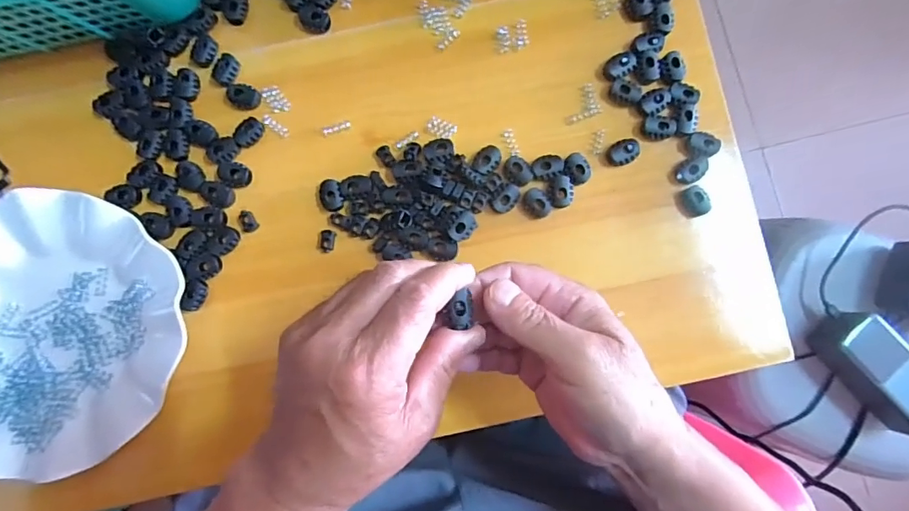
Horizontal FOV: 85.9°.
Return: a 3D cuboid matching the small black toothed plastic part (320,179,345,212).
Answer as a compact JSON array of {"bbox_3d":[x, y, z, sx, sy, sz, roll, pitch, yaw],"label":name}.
[{"bbox_3d":[-0.087,-0.042,0.344,0.016,0.006,0.022,-17,84,-1],"label":"small black toothed plastic part"}]

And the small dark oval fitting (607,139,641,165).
[{"bbox_3d":[0.121,-0.074,0.347,0.022,0.010,0.017,-29,85,-3],"label":"small dark oval fitting"}]

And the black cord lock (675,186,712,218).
[{"bbox_3d":[0.168,-0.038,0.344,0.019,0.012,0.021,-19,84,-2],"label":"black cord lock"}]

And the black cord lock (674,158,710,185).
[{"bbox_3d":[0.168,-0.060,0.346,0.022,0.010,0.016,-25,85,-2],"label":"black cord lock"}]

